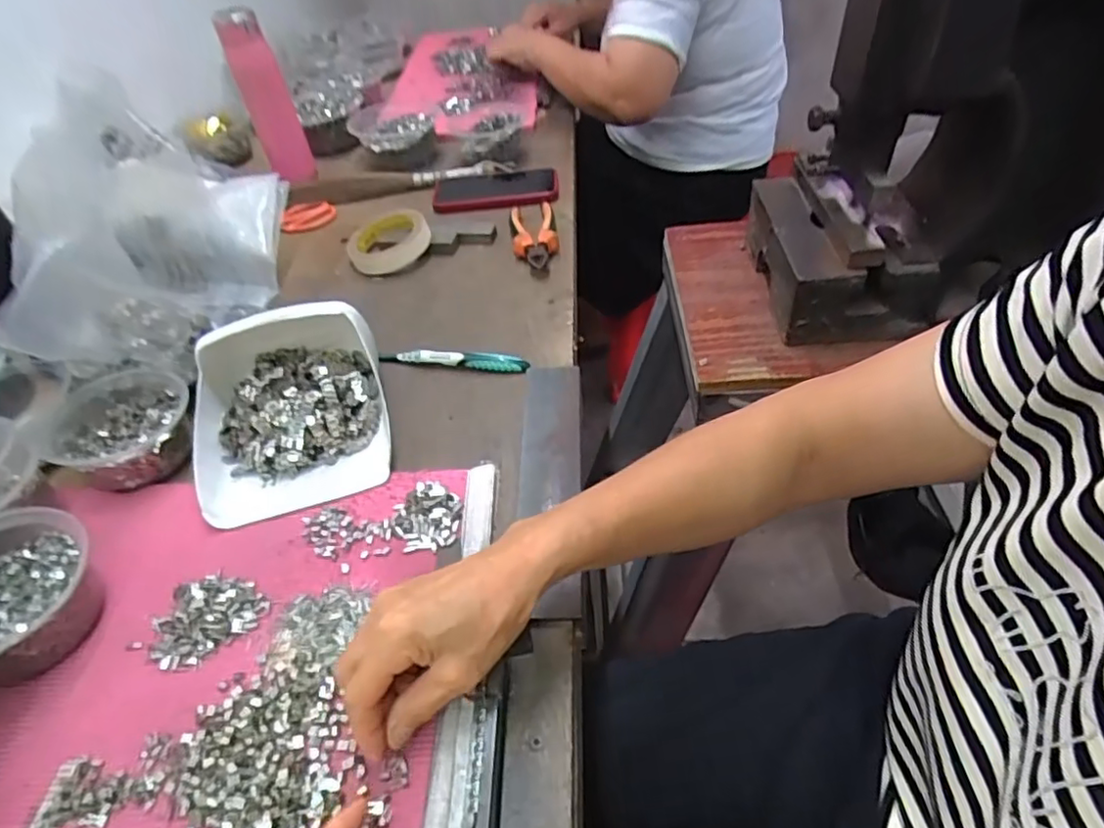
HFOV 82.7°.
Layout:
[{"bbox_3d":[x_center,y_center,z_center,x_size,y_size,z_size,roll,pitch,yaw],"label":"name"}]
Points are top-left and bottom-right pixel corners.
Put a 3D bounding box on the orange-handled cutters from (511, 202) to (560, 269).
[{"bbox_3d":[-0.021,-0.220,0.756,0.051,0.029,0.141,-6,46,1],"label":"orange-handled cutters"}]

